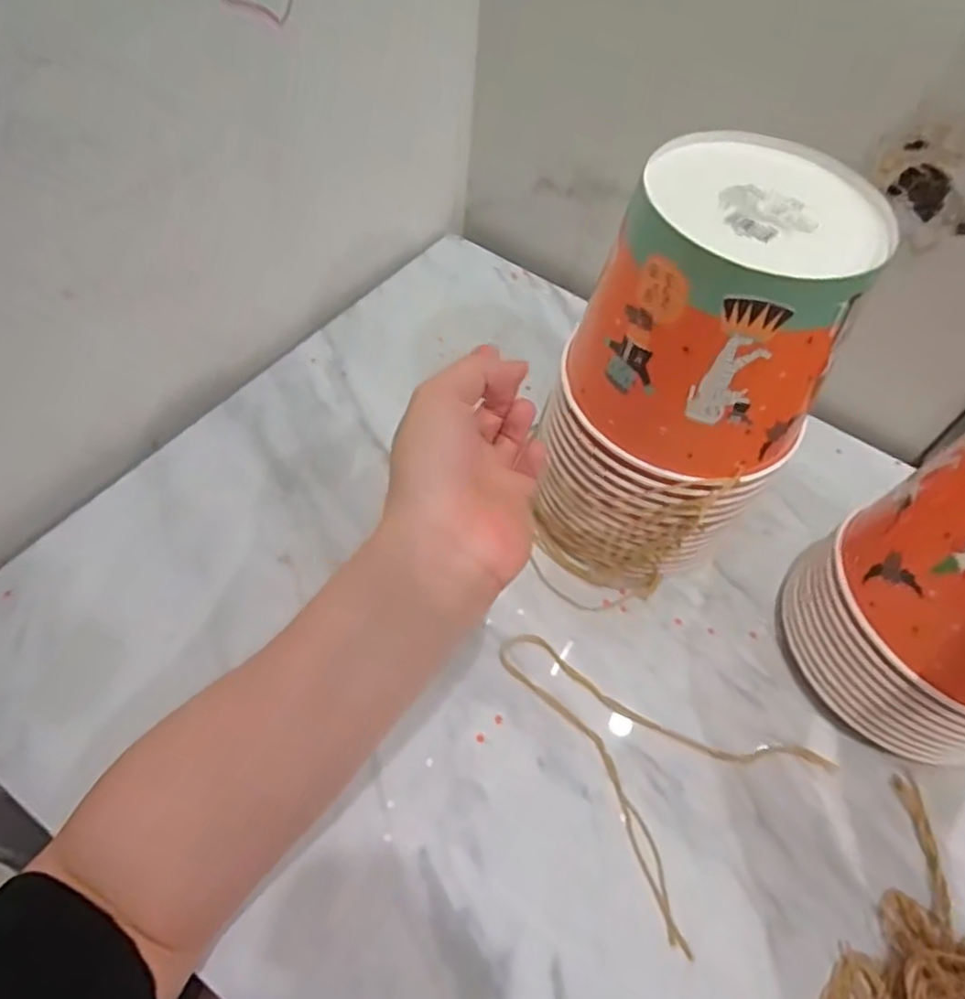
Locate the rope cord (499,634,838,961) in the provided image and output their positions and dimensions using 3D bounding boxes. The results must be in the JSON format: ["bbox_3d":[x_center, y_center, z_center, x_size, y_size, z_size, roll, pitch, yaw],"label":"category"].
[{"bbox_3d":[0.114,0.145,0.447,0.148,0.005,0.193,-29,63,-22],"label":"rope cord"}]

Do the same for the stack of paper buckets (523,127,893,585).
[{"bbox_3d":[0.132,-0.063,0.440,0.137,0.249,0.151,31,59,16],"label":"stack of paper buckets"}]

